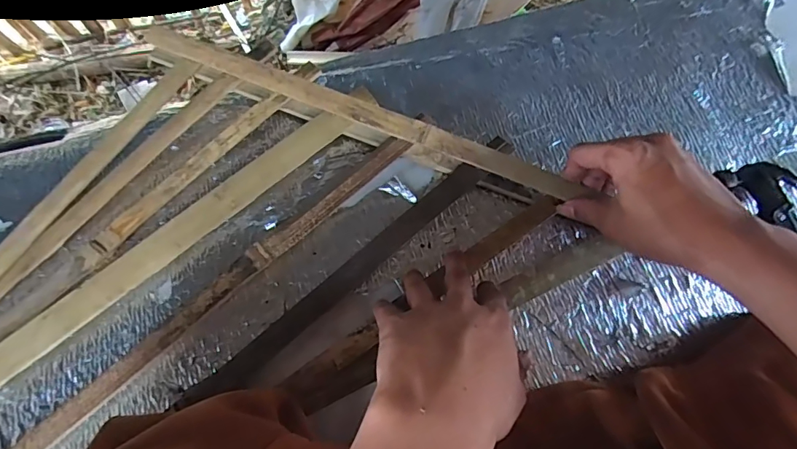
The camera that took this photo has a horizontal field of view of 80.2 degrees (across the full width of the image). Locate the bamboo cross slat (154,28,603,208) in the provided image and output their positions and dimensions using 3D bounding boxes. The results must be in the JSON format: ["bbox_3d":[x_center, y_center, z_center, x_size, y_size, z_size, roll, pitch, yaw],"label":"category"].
[{"bbox_3d":[-0.034,-0.099,0.415,0.404,0.014,0.016,22,71,6],"label":"bamboo cross slat"}]

